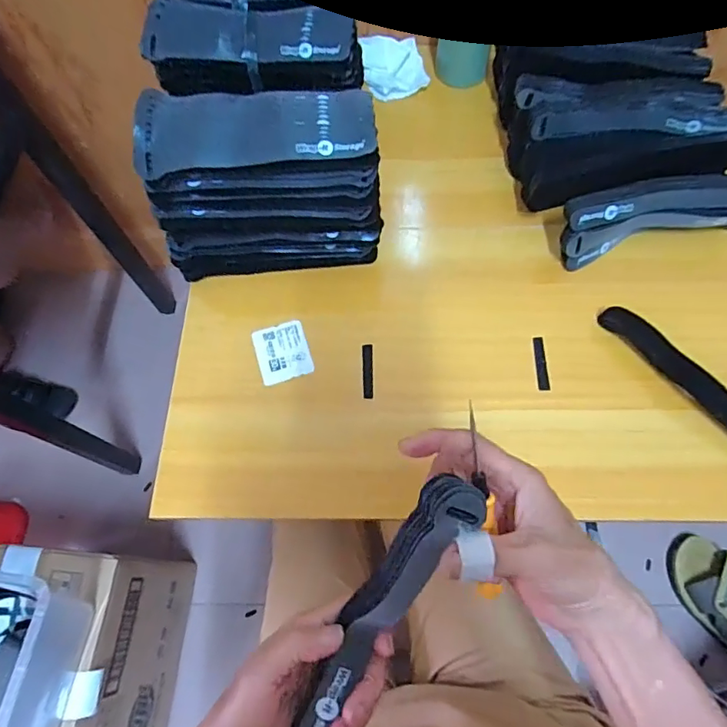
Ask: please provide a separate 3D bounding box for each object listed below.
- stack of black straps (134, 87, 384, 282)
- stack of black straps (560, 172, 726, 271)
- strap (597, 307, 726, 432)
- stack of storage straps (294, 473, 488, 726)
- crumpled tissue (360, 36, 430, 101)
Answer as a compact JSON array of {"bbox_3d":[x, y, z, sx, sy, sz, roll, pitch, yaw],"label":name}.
[{"bbox_3d":[-0.087,-0.167,0.467,0.202,0.131,0.110,-5,67,0],"label":"stack of black straps"},{"bbox_3d":[0.287,-0.142,0.480,0.194,0.072,0.045,-12,67,-3],"label":"stack of black straps"},{"bbox_3d":[0.294,0.018,0.439,0.023,0.021,0.194,-37,71,-12],"label":"strap"},{"bbox_3d":[0.007,0.144,0.275,0.032,0.017,0.190,31,102,14],"label":"stack of storage straps"},{"bbox_3d":[0.038,-0.372,0.616,0.076,0.018,0.092,-9,67,-2],"label":"crumpled tissue"}]

